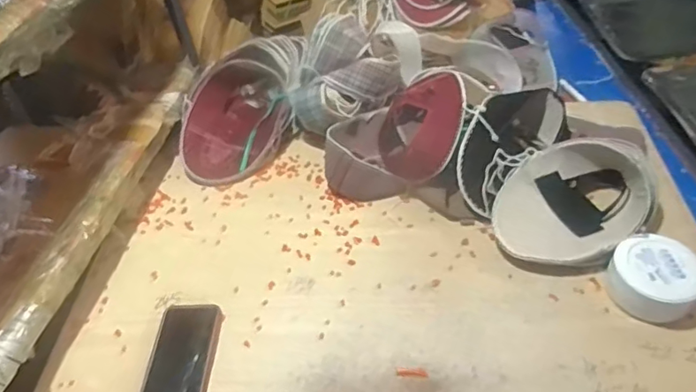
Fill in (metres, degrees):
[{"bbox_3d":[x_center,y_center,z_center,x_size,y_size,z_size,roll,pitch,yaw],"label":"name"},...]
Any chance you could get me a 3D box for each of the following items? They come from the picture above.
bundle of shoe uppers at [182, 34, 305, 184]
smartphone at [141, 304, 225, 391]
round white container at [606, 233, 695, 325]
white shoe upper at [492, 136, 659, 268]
[{"bbox_3d":[-0.188,-0.155,0.923,0.207,0.137,0.259,0,45,7],"label":"bundle of shoe uppers"},{"bbox_3d":[-0.209,0.208,0.652,0.082,0.015,0.166,-1,45,5],"label":"smartphone"},{"bbox_3d":[0.384,0.104,0.660,0.103,0.059,0.092,28,54,30],"label":"round white container"},{"bbox_3d":[0.321,0.012,0.738,0.238,0.092,0.161,-25,48,-18],"label":"white shoe upper"}]

